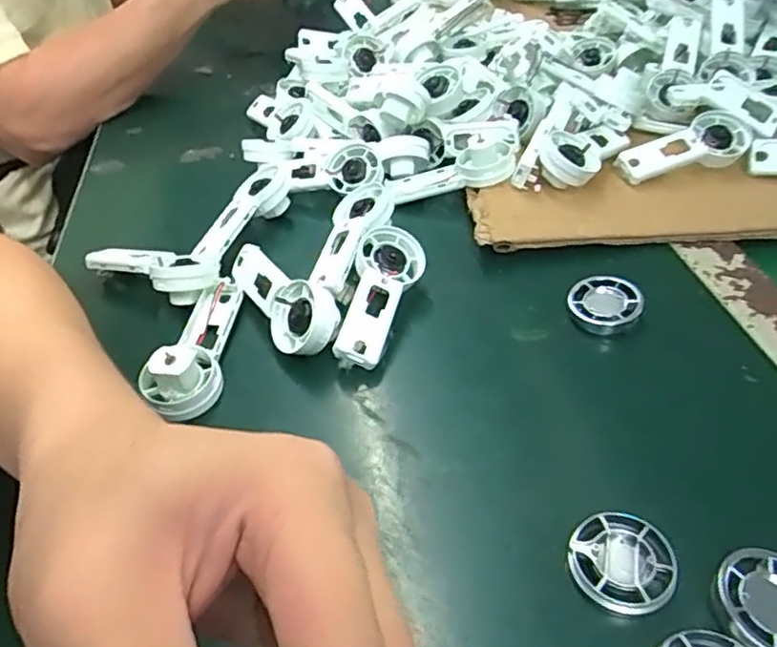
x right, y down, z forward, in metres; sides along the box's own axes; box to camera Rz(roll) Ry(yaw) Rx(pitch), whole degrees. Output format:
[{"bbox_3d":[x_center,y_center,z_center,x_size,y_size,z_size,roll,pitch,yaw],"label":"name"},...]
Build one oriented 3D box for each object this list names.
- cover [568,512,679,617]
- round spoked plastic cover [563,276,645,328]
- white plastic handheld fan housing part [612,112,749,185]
[{"bbox_3d":[0.091,0.094,0.248,0.038,0.009,0.038,15,45,19],"label":"cover"},{"bbox_3d":[0.122,-0.013,0.359,0.038,0.005,0.036,-7,56,10],"label":"round spoked plastic cover"},{"bbox_3d":[0.203,-0.120,0.439,0.088,0.012,0.040,-20,78,-6],"label":"white plastic handheld fan housing part"}]

